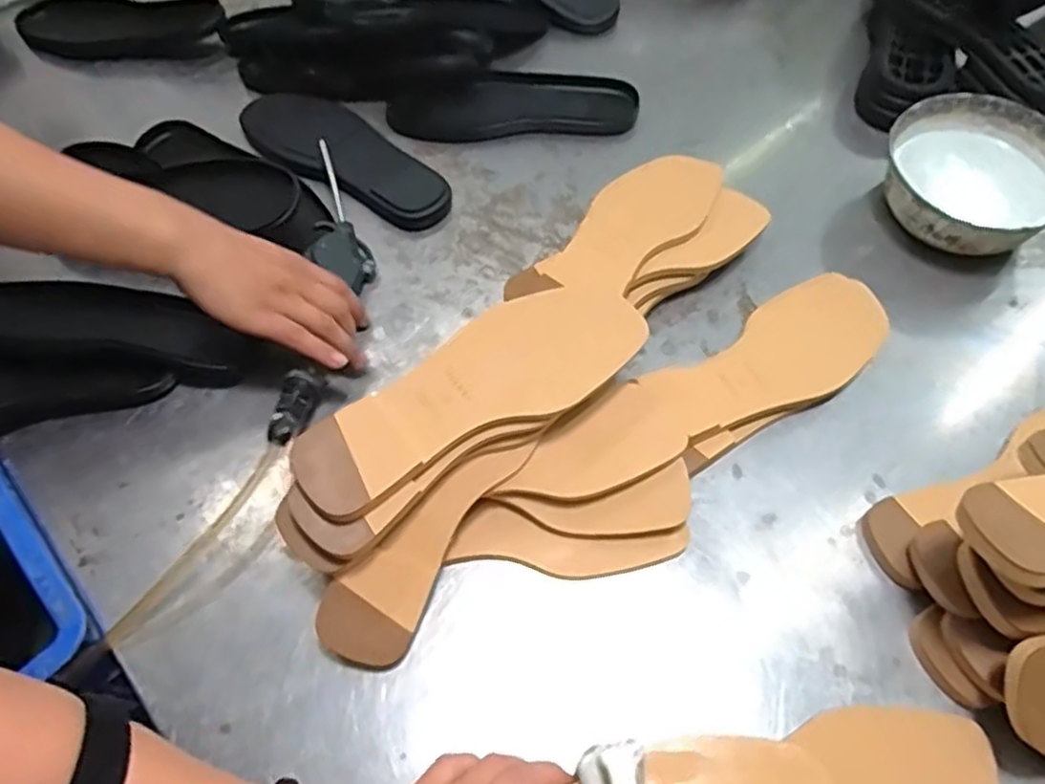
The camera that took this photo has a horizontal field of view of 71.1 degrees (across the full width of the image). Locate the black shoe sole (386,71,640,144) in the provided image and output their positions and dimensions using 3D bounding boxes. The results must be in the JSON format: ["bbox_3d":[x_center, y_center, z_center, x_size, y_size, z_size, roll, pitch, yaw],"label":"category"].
[{"bbox_3d":[-0.012,-0.286,0.733,0.243,0.025,0.080,-3,59,1],"label":"black shoe sole"}]

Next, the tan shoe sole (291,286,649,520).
[{"bbox_3d":[-0.032,-0.002,0.474,0.237,0.023,0.078,-31,63,-15],"label":"tan shoe sole"}]

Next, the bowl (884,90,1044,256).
[{"bbox_3d":[0.392,-0.182,0.634,0.148,0.063,0.147,-1,59,2],"label":"bowl"}]

